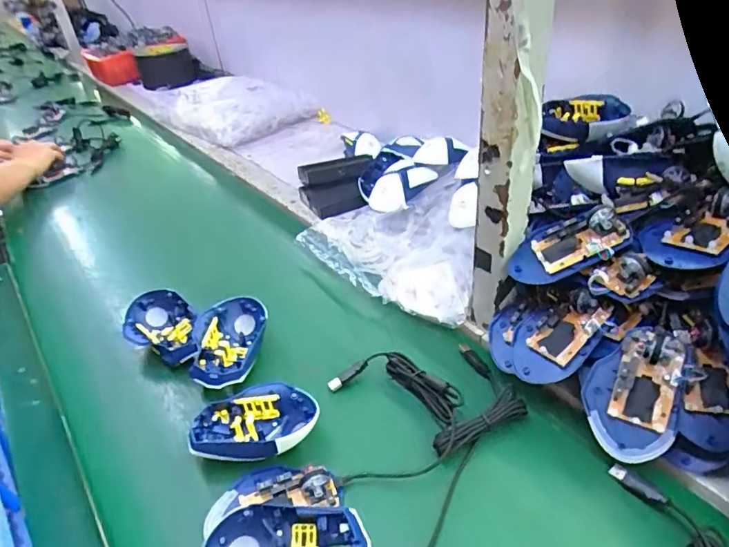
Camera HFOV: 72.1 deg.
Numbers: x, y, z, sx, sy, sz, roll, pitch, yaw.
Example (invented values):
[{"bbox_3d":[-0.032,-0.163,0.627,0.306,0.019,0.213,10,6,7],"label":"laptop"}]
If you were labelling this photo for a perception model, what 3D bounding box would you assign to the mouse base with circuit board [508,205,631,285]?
[{"bbox_3d":[0.187,-0.027,0.476,0.107,0.019,0.063,-32,44,19],"label":"mouse base with circuit board"}]

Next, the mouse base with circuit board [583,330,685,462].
[{"bbox_3d":[0.230,0.102,0.431,0.071,0.110,0.019,10,-6,32],"label":"mouse base with circuit board"}]

